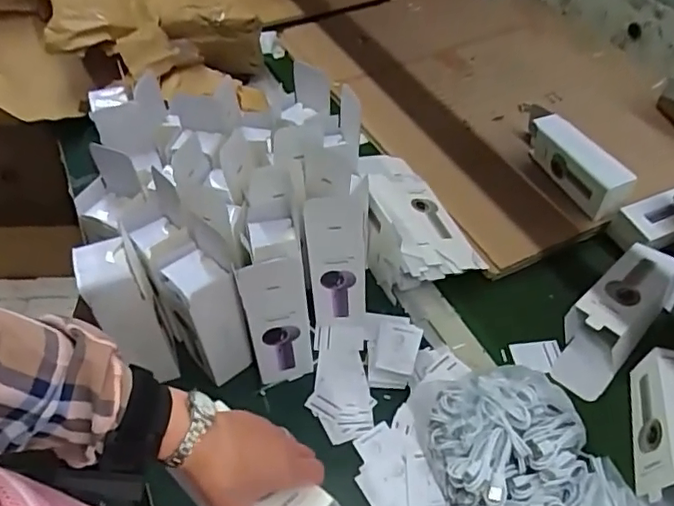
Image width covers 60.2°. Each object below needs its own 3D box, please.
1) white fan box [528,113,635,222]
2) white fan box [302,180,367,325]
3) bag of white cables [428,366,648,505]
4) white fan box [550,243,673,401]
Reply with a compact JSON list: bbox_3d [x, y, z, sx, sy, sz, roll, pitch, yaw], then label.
[{"bbox_3d":[0.371,-0.143,0.913,0.056,0.079,0.194,-21,51,-17],"label":"white fan box"},{"bbox_3d":[0.001,-0.014,0.737,0.072,0.211,0.094,2,47,3],"label":"white fan box"},{"bbox_3d":[0.209,0.248,0.608,0.202,0.059,0.268,-22,51,-19],"label":"bag of white cables"},{"bbox_3d":[0.371,0.084,0.781,0.087,0.064,0.243,33,71,28],"label":"white fan box"}]

